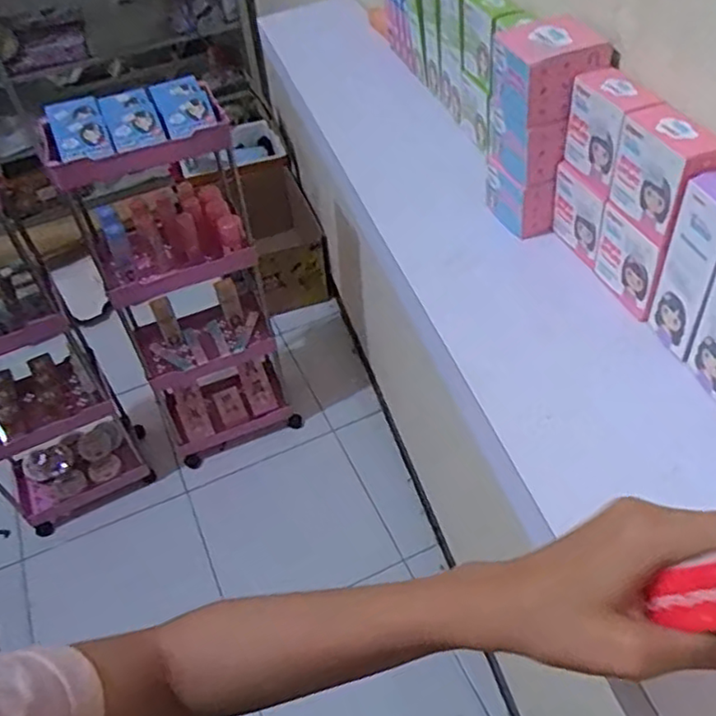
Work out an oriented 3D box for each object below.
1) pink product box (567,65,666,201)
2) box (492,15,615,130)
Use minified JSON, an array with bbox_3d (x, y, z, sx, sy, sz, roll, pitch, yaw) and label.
[{"bbox_3d":[0.171,-0.157,0.444,0.030,0.061,0.063,-15,50,-9],"label":"pink product box"},{"bbox_3d":[0.137,-0.204,0.466,0.064,0.052,0.056,-16,50,-9],"label":"box"}]

